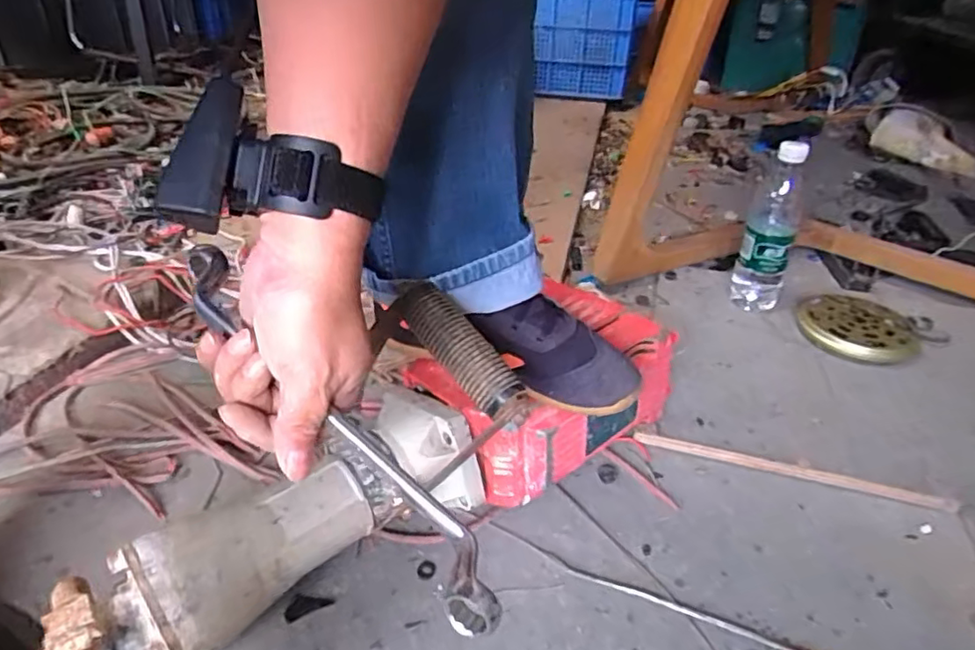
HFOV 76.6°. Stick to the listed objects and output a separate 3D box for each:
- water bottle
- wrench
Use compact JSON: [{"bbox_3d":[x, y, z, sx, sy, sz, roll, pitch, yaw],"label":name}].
[{"bbox_3d":[0.384,-0.123,0.835,0.066,0.243,0.076,17,33,20],"label":"water bottle"},{"bbox_3d":[-0.080,0.045,0.304,0.248,0.021,0.028,44,45,17],"label":"wrench"}]

